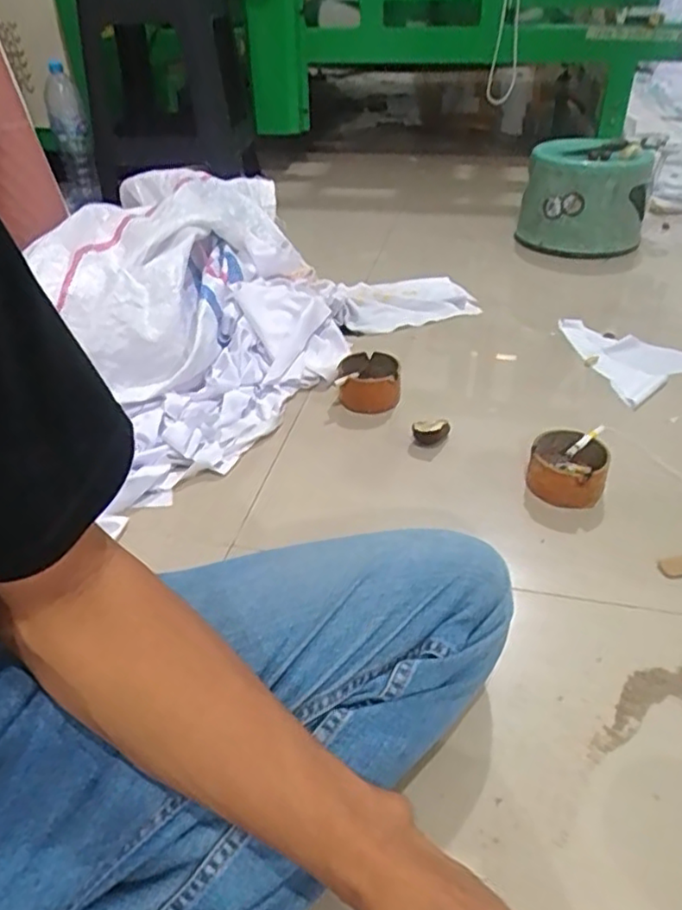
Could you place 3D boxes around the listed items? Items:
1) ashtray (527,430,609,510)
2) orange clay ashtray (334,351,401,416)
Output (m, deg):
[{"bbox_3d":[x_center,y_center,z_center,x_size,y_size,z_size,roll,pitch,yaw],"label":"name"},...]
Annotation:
[{"bbox_3d":[0.255,0.016,0.725,0.081,0.051,0.083,13,39,19],"label":"ashtray"},{"bbox_3d":[0.037,-0.098,0.885,0.081,0.053,0.087,0,37,3],"label":"orange clay ashtray"}]

